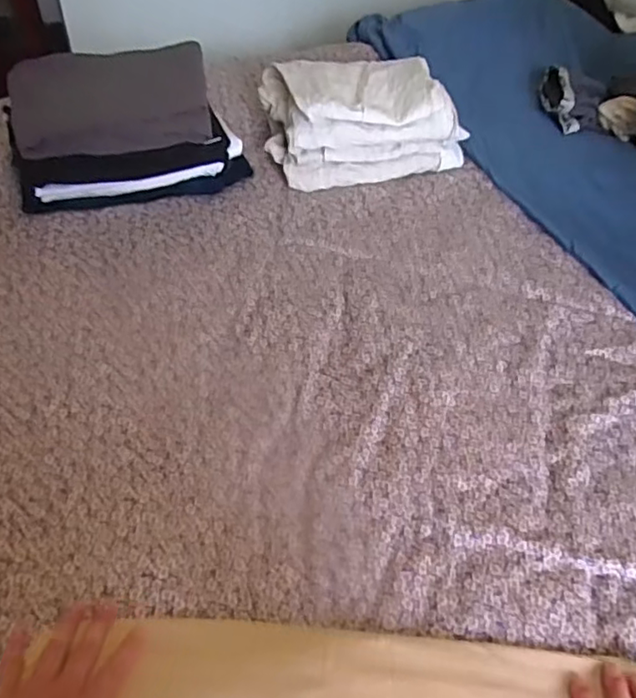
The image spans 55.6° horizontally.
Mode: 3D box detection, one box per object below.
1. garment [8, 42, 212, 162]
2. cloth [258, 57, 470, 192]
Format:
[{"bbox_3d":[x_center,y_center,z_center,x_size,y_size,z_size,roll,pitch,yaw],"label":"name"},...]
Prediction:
[{"bbox_3d":[-0.270,-0.325,0.784,0.243,0.063,0.144,-9,52,-12],"label":"garment"},{"bbox_3d":[0.061,-0.372,0.940,0.283,0.118,0.214,-13,54,-14],"label":"cloth"}]

